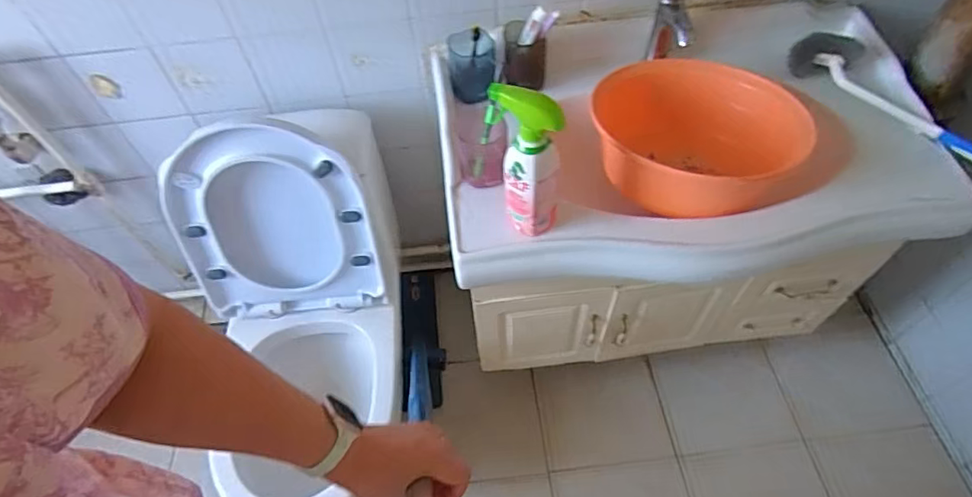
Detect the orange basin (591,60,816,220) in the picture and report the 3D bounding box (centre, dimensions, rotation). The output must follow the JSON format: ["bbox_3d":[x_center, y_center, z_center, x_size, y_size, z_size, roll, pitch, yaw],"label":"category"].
[{"bbox_3d":[0.345,-0.183,0.898,0.331,0.115,0.306,4,55,6],"label":"orange basin"}]

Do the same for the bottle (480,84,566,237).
[{"bbox_3d":[0.052,-0.107,0.733,0.101,0.228,0.049,8,56,9],"label":"bottle"}]

